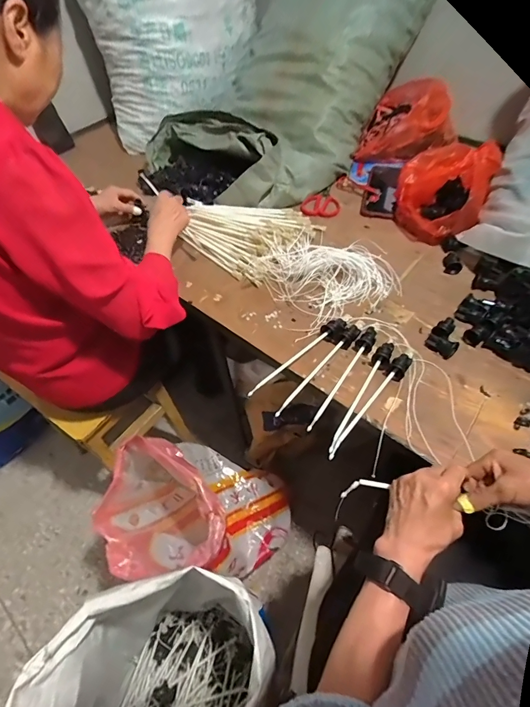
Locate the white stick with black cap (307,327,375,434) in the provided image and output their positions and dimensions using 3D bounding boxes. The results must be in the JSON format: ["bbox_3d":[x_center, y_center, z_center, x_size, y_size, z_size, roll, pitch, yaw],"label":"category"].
[{"bbox_3d":[0.129,0.034,0.615,0.028,0.020,0.229,26,58,22],"label":"white stick with black cap"}]

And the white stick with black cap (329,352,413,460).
[{"bbox_3d":[0.169,0.073,0.584,0.027,0.025,0.239,30,60,24],"label":"white stick with black cap"}]

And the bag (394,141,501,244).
[{"bbox_3d":[0.386,-0.363,0.837,0.190,0.163,0.188,21,57,19],"label":"bag"}]

